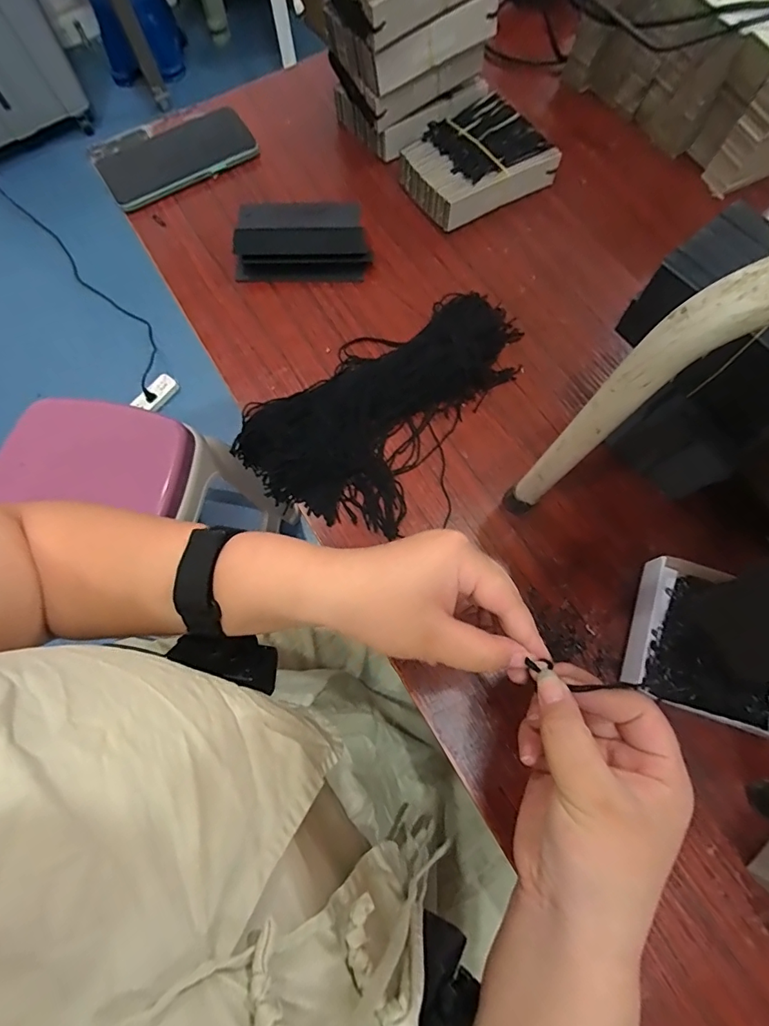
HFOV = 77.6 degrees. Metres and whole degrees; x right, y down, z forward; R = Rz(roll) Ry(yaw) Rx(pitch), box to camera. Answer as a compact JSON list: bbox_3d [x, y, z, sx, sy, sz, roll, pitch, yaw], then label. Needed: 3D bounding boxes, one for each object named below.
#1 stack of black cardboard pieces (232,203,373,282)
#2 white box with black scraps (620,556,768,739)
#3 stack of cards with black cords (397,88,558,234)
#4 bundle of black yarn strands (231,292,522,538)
[{"bbox_3d":[-0.081,-0.273,0.471,0.130,0.020,0.092,2,72,3],"label":"stack of black cardboard pieces"},{"bbox_3d":[0.235,0.092,0.340,0.109,0.026,0.101,19,74,8],"label":"white box with black scraps"},{"bbox_3d":[0.089,-0.356,0.485,0.132,0.034,0.104,-30,74,-7],"label":"stack of cards with black cords"},{"bbox_3d":[0.004,-0.104,0.411,0.150,0.031,0.254,41,78,13],"label":"bundle of black yarn strands"}]

